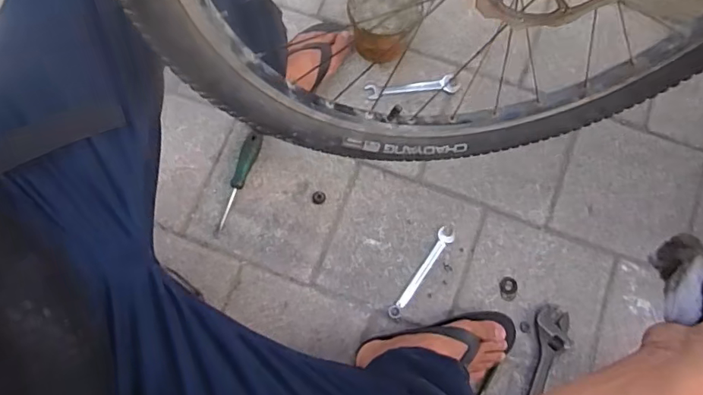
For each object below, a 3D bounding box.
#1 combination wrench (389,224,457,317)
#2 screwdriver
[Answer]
[{"bbox_3d":[0.115,0.124,0.861,0.028,0.010,0.173,37,79,7],"label":"combination wrench"},{"bbox_3d":[-0.197,-0.027,0.884,0.034,0.031,0.176,18,77,3],"label":"screwdriver"}]

